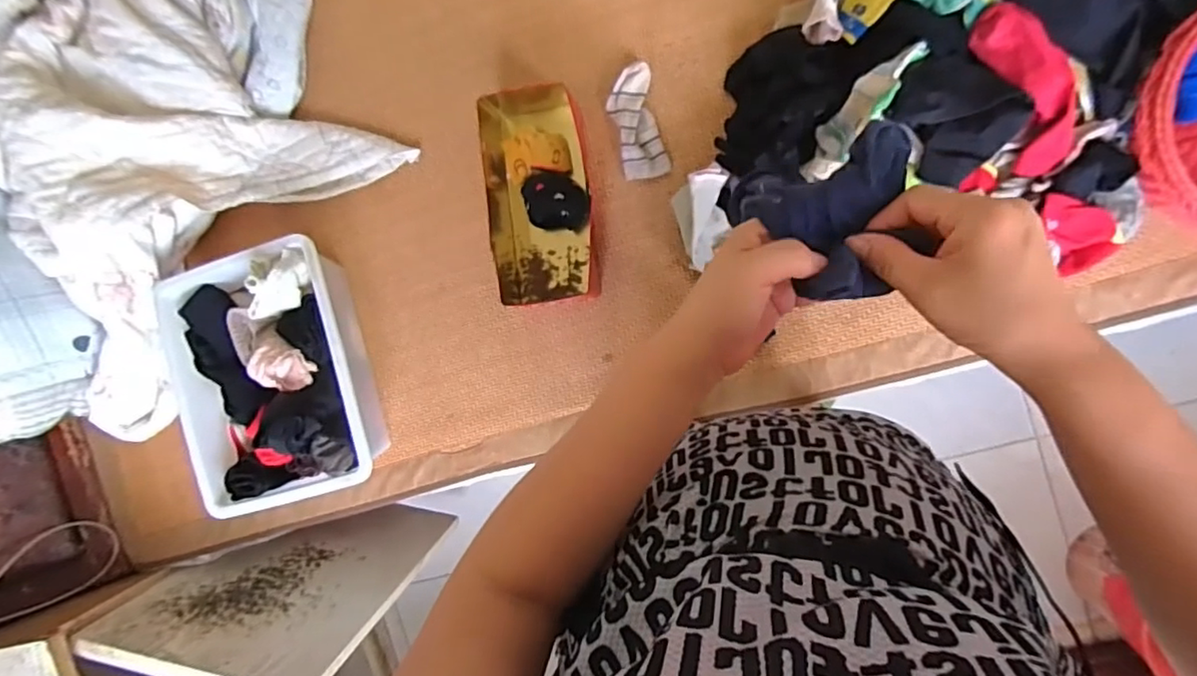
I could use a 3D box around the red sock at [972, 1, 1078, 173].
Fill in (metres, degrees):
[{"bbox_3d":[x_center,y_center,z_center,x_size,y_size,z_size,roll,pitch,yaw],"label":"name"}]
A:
[{"bbox_3d":[0.491,-0.285,0.668,0.056,0.080,0.196,-26,90,11],"label":"red sock"}]

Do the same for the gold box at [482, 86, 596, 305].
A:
[{"bbox_3d":[-0.087,-0.202,0.840,0.156,0.076,0.309,-4,95,9],"label":"gold box"}]

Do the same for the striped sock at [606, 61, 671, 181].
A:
[{"bbox_3d":[0.055,-0.302,0.830,0.064,0.028,0.153,-13,94,5],"label":"striped sock"}]

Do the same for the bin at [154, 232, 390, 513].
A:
[{"bbox_3d":[-0.494,0.059,0.882,0.299,0.126,0.370,-11,94,10],"label":"bin"}]

